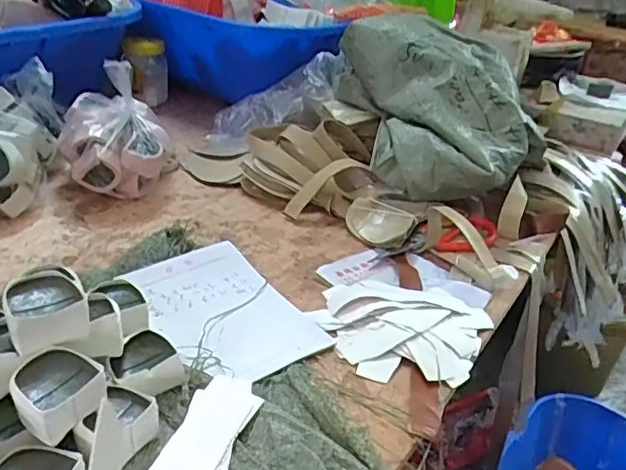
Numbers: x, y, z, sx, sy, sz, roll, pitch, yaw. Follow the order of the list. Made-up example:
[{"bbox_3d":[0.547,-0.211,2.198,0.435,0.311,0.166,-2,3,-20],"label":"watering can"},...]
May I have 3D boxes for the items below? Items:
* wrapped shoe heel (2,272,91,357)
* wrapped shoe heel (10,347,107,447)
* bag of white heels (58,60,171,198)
[{"bbox_3d":[-0.180,0.050,0.388,0.047,0.033,0.044,-12,34,-30],"label":"wrapped shoe heel"},{"bbox_3d":[-0.164,0.098,0.362,0.045,0.032,0.050,23,33,27],"label":"wrapped shoe heel"},{"bbox_3d":[-0.244,-0.125,0.705,0.124,0.154,0.112,-6,32,-21],"label":"bag of white heels"}]

